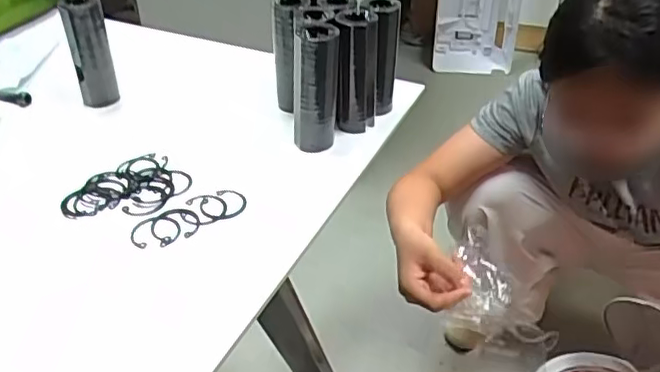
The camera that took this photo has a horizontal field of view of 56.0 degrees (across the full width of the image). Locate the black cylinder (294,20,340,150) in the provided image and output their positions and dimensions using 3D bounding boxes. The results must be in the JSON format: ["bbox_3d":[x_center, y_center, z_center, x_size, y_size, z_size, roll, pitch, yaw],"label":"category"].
[{"bbox_3d":[-0.013,-0.084,0.532,0.037,0.104,0.040,-2,36,-2],"label":"black cylinder"}]

